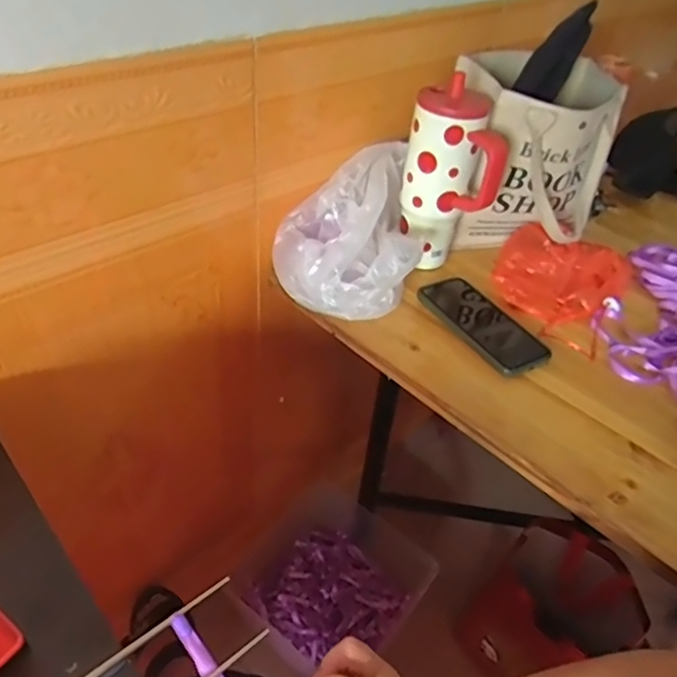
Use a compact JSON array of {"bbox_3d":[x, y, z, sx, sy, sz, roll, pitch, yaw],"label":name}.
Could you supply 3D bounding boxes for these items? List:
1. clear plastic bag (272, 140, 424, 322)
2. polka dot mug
[{"bbox_3d":[0.006,-0.125,0.690,0.156,0.117,0.216,4,41,-3],"label":"clear plastic bag"},{"bbox_3d":[0.136,-0.185,0.707,0.118,0.204,0.093,21,43,16],"label":"polka dot mug"}]

